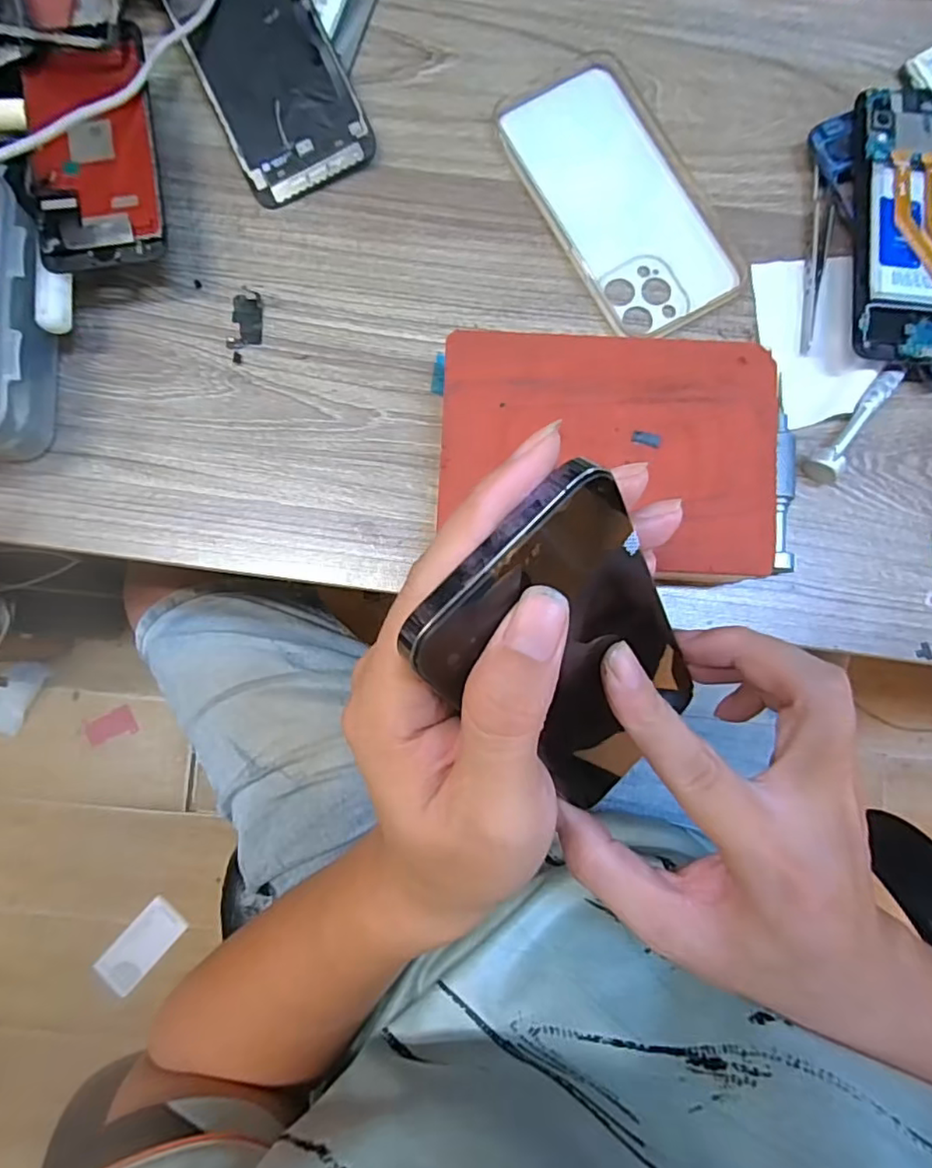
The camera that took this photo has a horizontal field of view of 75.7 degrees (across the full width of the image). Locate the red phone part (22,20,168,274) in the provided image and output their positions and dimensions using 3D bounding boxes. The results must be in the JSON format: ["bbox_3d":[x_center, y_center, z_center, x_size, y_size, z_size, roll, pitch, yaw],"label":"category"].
[{"bbox_3d":[-0.190,-0.221,0.306,0.062,0.010,0.121,-10,85,0],"label":"red phone part"}]

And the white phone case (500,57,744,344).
[{"bbox_3d":[0.086,-0.219,0.338,0.079,0.008,0.160,-28,85,-2],"label":"white phone case"}]

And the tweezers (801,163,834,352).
[{"bbox_3d":[0.195,-0.180,0.333,0.013,0.007,0.104,7,85,1],"label":"tweezers"}]

